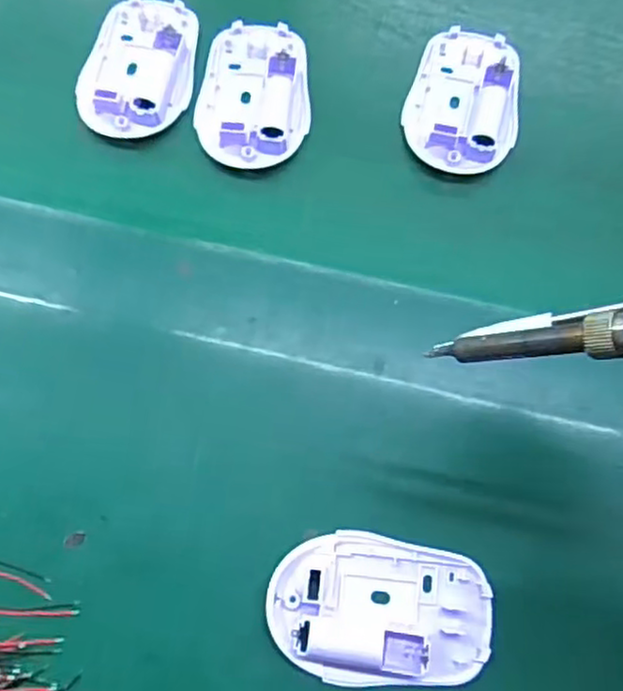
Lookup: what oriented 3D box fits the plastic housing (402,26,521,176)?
[{"bbox_3d":[0.087,-0.140,0.382,0.061,0.016,0.089,12,75,2],"label":"plastic housing"}]

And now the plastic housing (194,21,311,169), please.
[{"bbox_3d":[-0.031,-0.143,0.381,0.060,0.016,0.090,6,75,0],"label":"plastic housing"}]

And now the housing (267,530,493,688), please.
[{"bbox_3d":[0.031,0.116,0.301,0.095,0.017,0.061,2,75,-2],"label":"housing"}]

